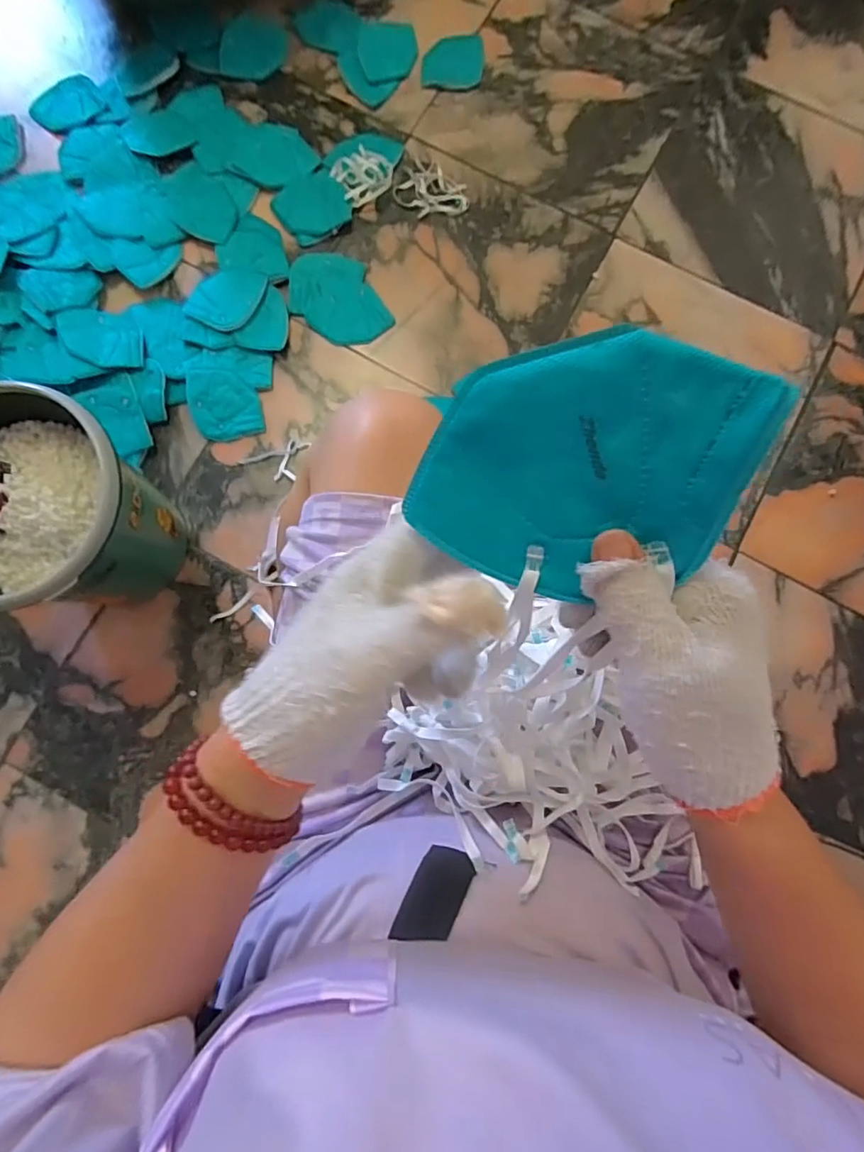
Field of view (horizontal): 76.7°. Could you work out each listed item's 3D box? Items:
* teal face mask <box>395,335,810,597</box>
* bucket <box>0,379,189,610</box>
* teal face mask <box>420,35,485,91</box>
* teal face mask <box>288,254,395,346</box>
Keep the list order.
[{"bbox_3d":[0.054,-0.039,0.209,0.114,0.005,0.105,24,123,8],"label":"teal face mask"},{"bbox_3d":[-0.456,-0.071,0.698,0.226,0.271,0.228,0,82,-1],"label":"bucket"},{"bbox_3d":[0.038,-0.914,0.969,0.105,0.004,0.112,4,82,0],"label":"teal face mask"},{"bbox_3d":[-0.158,-0.456,0.893,0.136,0.009,0.165,-26,83,-4],"label":"teal face mask"}]

